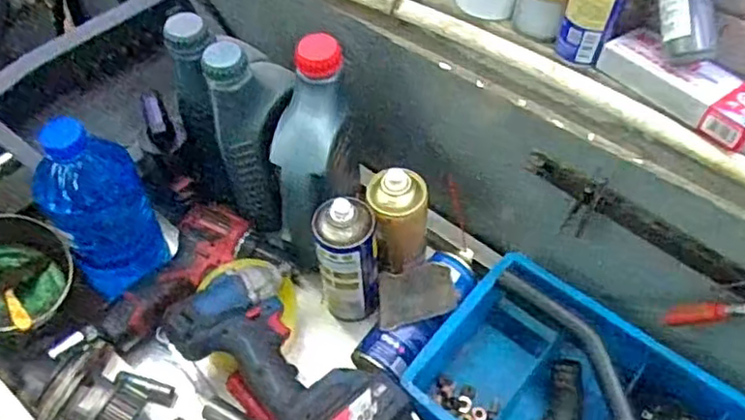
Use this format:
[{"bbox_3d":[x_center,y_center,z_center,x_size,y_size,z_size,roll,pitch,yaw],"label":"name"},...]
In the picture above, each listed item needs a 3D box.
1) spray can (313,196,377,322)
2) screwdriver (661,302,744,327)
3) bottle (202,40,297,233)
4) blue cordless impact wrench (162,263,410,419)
[{"bbox_3d":[-0.028,0.058,0.706,0.062,0.179,0.053,-3,52,-4],"label":"spray can"},{"bbox_3d":[0.322,0.086,0.563,0.019,0.140,0.014,43,53,-19],"label":"screwdriver"},{"bbox_3d":[-0.133,-0.088,0.733,0.074,0.222,0.101,23,55,16],"label":"bottle"},{"bbox_3d":[-0.087,0.158,0.640,0.131,0.064,0.241,-38,62,-26],"label":"blue cordless impact wrench"}]

